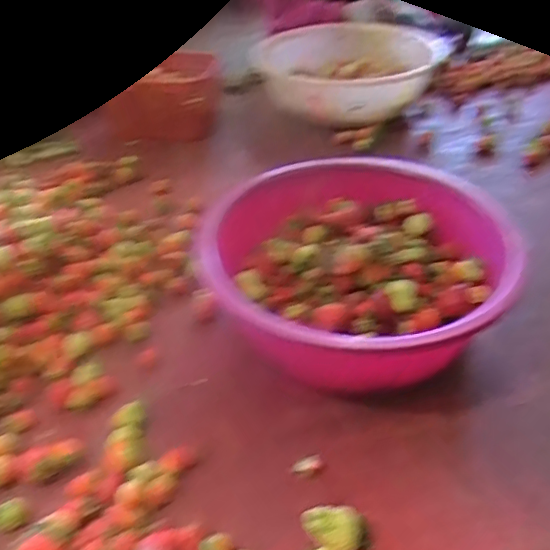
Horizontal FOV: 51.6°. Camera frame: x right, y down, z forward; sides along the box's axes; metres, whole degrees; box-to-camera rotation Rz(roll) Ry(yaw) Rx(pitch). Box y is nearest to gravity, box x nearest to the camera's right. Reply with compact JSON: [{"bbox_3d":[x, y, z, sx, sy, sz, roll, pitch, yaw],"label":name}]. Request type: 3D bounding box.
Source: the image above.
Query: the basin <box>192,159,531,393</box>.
[{"bbox_3d":[0.093,-0.005,0.645,0.303,0.132,0.311,-1,38,1],"label":"basin"}]

